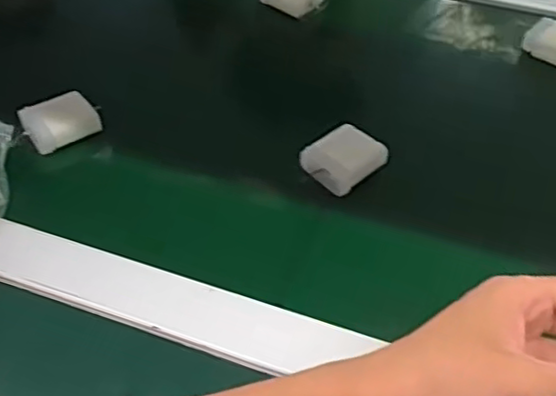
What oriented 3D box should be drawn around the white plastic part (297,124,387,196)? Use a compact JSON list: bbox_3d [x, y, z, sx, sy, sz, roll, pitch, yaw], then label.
[{"bbox_3d":[0.047,-0.029,0.483,0.054,0.022,0.037,-35,56,-29],"label":"white plastic part"}]

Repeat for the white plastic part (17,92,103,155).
[{"bbox_3d":[-0.162,-0.059,0.506,0.050,0.028,0.036,-32,55,-27],"label":"white plastic part"}]

